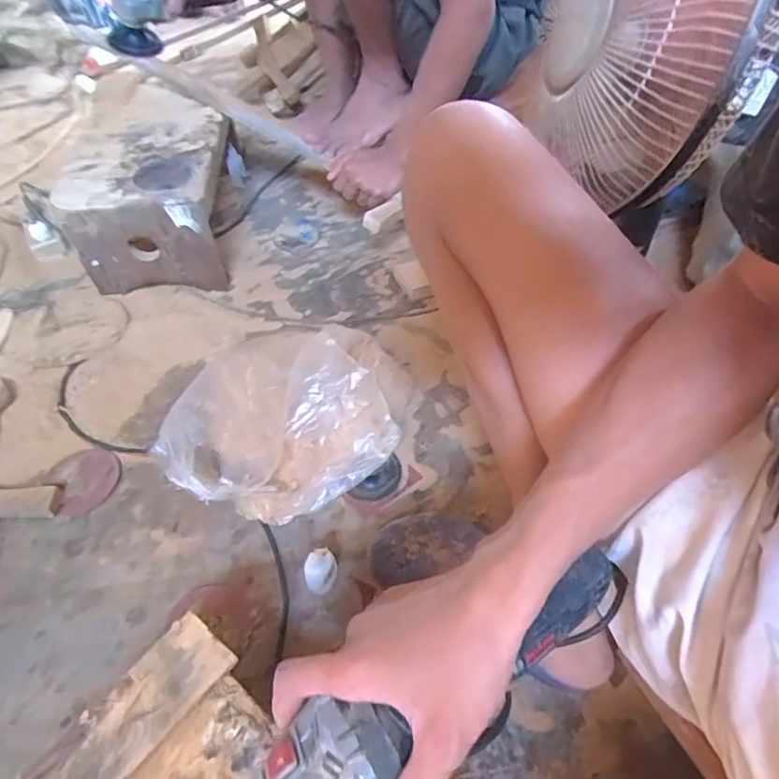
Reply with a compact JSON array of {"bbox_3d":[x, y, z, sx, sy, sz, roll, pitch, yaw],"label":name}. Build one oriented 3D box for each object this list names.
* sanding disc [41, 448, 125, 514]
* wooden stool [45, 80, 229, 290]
[{"bbox_3d":[-0.412,0.119,0.722,0.087,0.013,0.091,-33,58,-24],"label":"sanding disc"},{"bbox_3d":[-0.406,-0.364,0.964,0.225,0.195,0.350,-3,51,-3],"label":"wooden stool"}]

